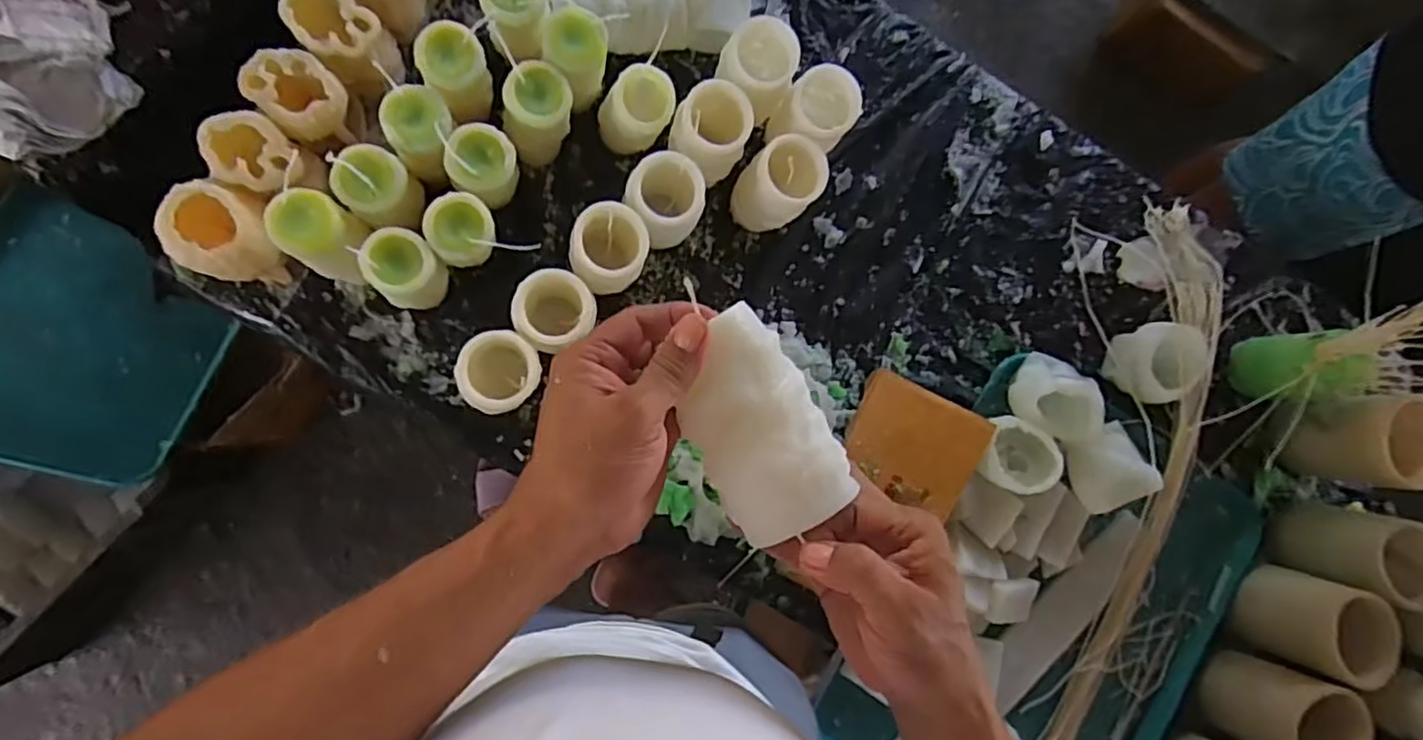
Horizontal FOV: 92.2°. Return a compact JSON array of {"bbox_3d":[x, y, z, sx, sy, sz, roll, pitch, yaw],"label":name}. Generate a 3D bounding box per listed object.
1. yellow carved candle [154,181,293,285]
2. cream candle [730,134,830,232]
[{"bbox_3d":[-0.389,-0.108,0.565,0.077,0.085,0.072,19,85,-8],"label":"yellow carved candle"},{"bbox_3d":[0.056,-0.165,0.629,0.061,0.114,0.064,0,88,-9],"label":"cream candle"}]

